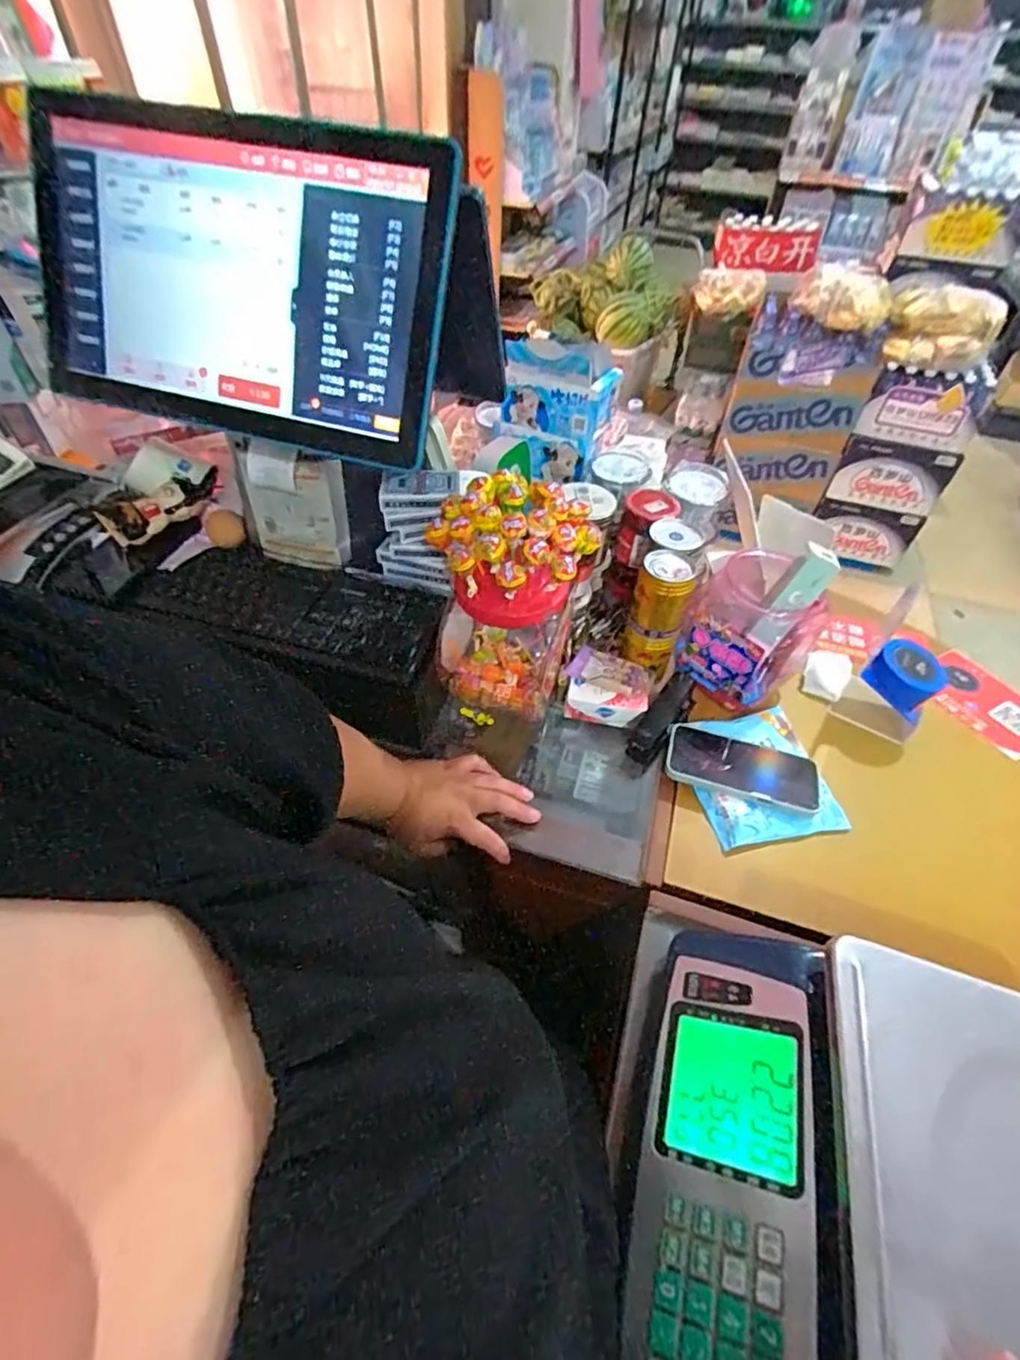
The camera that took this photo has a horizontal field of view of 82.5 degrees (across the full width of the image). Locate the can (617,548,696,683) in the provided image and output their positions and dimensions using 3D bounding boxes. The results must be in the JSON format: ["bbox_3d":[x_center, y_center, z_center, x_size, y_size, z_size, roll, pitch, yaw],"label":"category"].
[{"bbox_3d":[0.177,-0.078,0.702,0.061,0.140,0.058,23,51,17],"label":"can"}]

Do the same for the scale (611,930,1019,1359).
[{"bbox_3d":[0.257,0.349,0.345,0.349,0.110,0.333,16,50,11],"label":"scale"}]

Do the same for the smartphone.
[{"bbox_3d":[0.263,0.098,0.662,0.165,0.008,0.083,12,49,9],"label":"smartphone"}]

